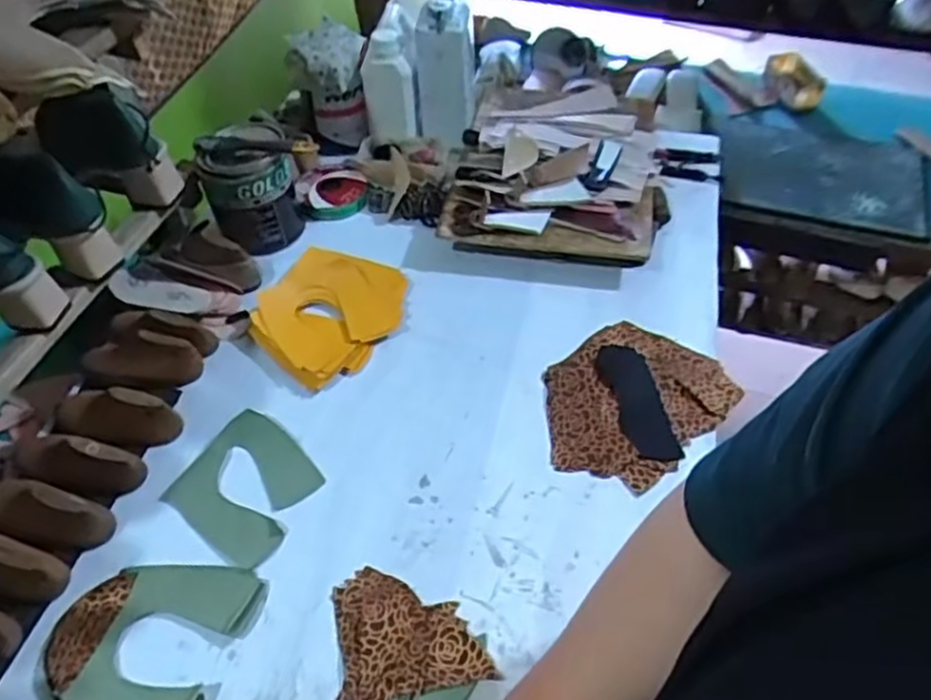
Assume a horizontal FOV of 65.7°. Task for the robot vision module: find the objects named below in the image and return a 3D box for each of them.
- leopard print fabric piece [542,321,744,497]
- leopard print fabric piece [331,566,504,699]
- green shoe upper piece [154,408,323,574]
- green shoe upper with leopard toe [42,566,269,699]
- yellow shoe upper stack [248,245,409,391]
[{"bbox_3d":[0.169,0.050,0.757,0.206,0.021,0.161,-35,56,-26],"label":"leopard print fabric piece"},{"bbox_3d":[-0.051,0.235,0.612,0.119,0.011,0.115,-13,50,-10],"label":"leopard print fabric piece"},{"bbox_3d":[-0.211,0.128,0.703,0.133,0.018,0.121,29,55,24],"label":"green shoe upper piece"},{"bbox_3d":[-0.271,0.244,0.608,0.157,0.007,0.154,13,50,12],"label":"green shoe upper with leopard toe"},{"bbox_3d":[-0.158,-0.044,0.831,0.143,0.032,0.179,22,53,20],"label":"yellow shoe upper stack"}]

